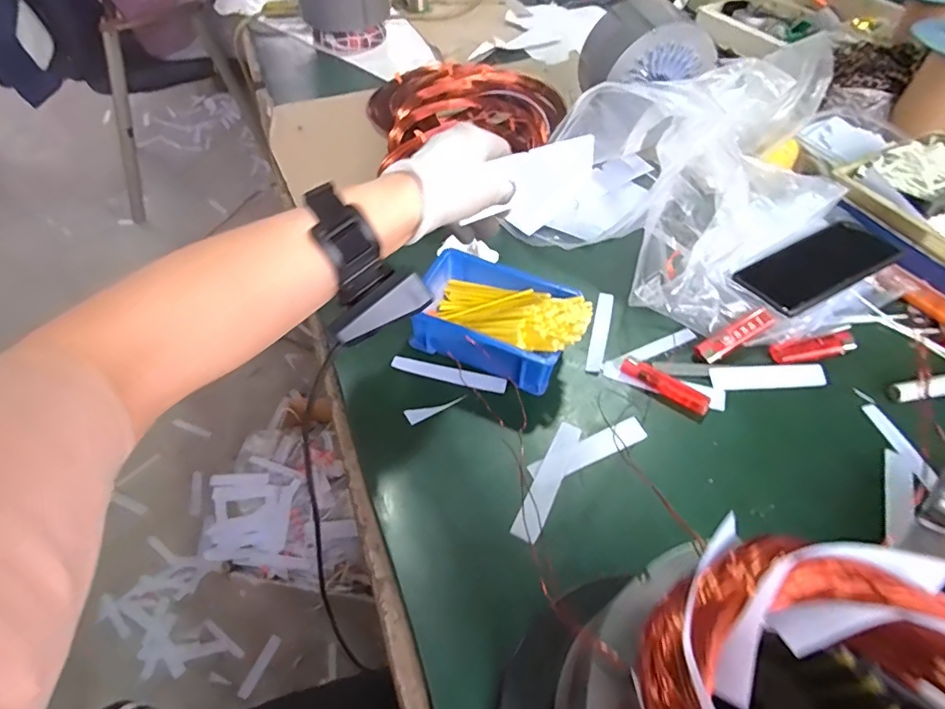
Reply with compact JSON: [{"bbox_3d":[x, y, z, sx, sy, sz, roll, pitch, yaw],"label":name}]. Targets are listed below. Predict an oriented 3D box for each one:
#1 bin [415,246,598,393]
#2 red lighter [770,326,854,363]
[{"bbox_3d":[0.026,-0.038,0.488,0.159,0.066,0.110,18,54,13],"label":"bin"},{"bbox_3d":[0.337,-0.007,0.506,0.097,0.010,0.027,-15,54,-12],"label":"red lighter"}]

